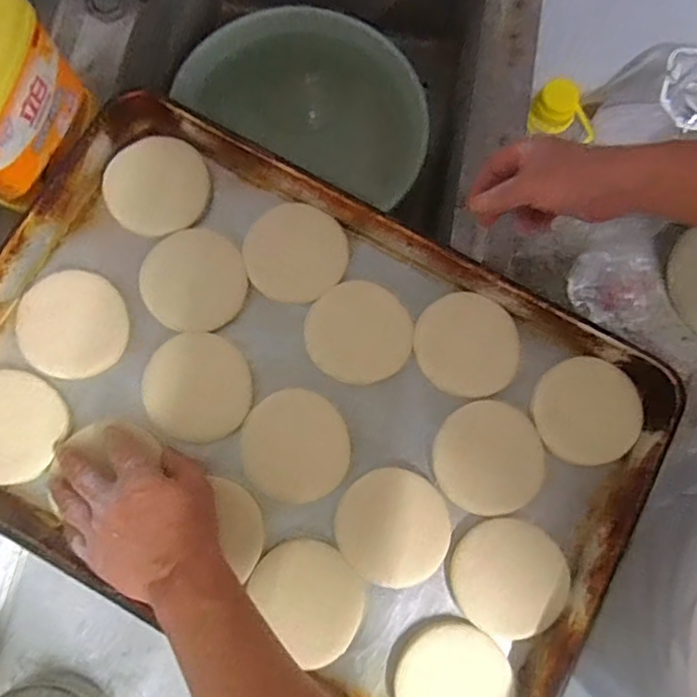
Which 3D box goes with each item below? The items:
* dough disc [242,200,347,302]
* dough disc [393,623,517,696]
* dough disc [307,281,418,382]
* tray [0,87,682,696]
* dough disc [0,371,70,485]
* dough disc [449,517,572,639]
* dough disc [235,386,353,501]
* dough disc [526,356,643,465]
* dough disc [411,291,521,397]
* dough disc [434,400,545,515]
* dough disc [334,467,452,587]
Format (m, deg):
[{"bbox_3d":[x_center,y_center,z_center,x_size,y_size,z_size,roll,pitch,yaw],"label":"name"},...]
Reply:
[{"bbox_3d":[-0.052,-0.095,0.579,0.095,0.011,0.096,1,76,-2],"label":"dough disc"},{"bbox_3d":[0.091,0.292,0.504,0.094,0.018,0.100,1,76,-2],"label":"dough disc"},{"bbox_3d":[0.011,-0.015,0.564,0.099,0.014,0.096,1,76,-2],"label":"dough disc"},{"bbox_3d":[-0.048,0.058,0.542,0.604,0.059,0.399,28,80,5],"label":"tray"},{"bbox_3d":[-0.307,0.071,0.529,0.093,0.007,0.096,2,80,-13],"label":"dough disc"},{"bbox_3d":[0.142,0.201,0.518,0.096,0.017,0.095,1,76,-2],"label":"dough disc"},{"bbox_3d":[-0.048,0.087,0.540,0.099,0.013,0.096,1,76,-2],"label":"dough disc"},{"bbox_3d":[0.228,0.059,0.564,0.100,0.006,0.099,20,76,2],"label":"dough disc"},{"bbox_3d":[0.114,-0.004,0.562,0.100,0.007,0.096,1,76,-2],"label":"dough disc"},{"bbox_3d":[0.132,0.101,0.549,0.100,0.009,0.101,1,76,-2],"label":"dough disc"},{"bbox_3d":[0.040,0.160,0.531,0.100,0.007,0.097,1,76,-2],"label":"dough disc"}]

